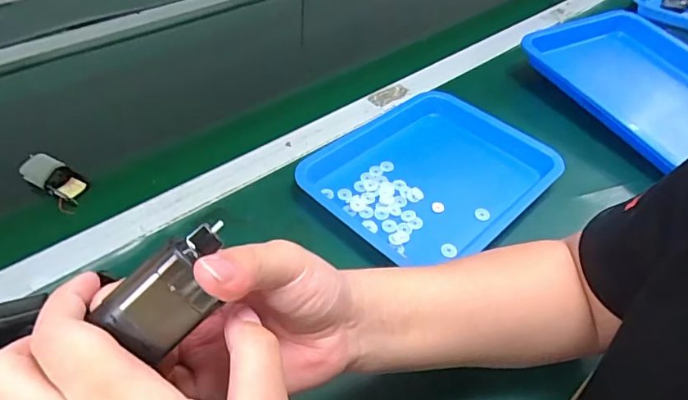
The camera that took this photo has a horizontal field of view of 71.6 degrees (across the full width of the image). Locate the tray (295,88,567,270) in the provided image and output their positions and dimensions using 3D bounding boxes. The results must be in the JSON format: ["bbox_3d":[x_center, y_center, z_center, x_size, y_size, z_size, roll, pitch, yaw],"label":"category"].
[{"bbox_3d":[0.108,-0.035,0.588,0.279,0.026,0.218,-31,55,-30],"label":"tray"}]

